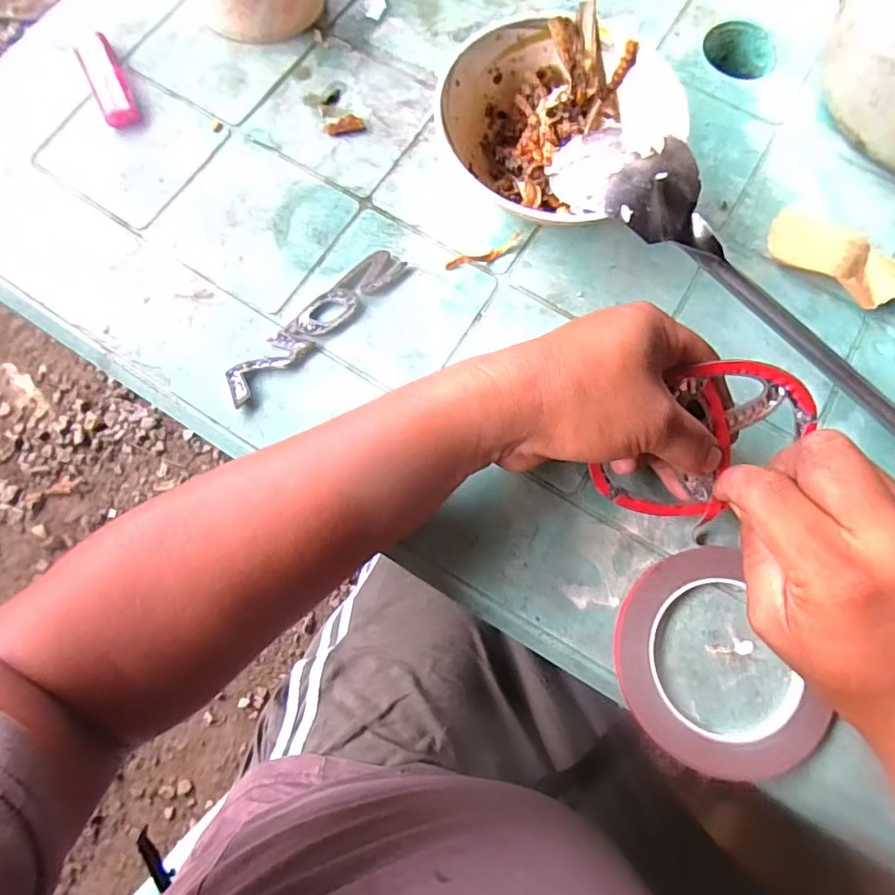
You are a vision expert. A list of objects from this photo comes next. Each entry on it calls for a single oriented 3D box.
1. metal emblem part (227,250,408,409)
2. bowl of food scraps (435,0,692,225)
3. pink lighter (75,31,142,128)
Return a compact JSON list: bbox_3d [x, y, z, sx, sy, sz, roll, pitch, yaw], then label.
[{"bbox_3d":[-0.083,-0.078,0.343,0.024,0.004,0.134,44,78,10],"label":"metal emblem part"},{"bbox_3d":[0.070,-0.207,0.356,0.135,0.061,0.124,0,74,-1],"label":"bowl of food scraps"},{"bbox_3d":[-0.241,-0.259,0.389,0.023,0.012,0.072,-26,76,-8],"label":"pink lighter"}]

